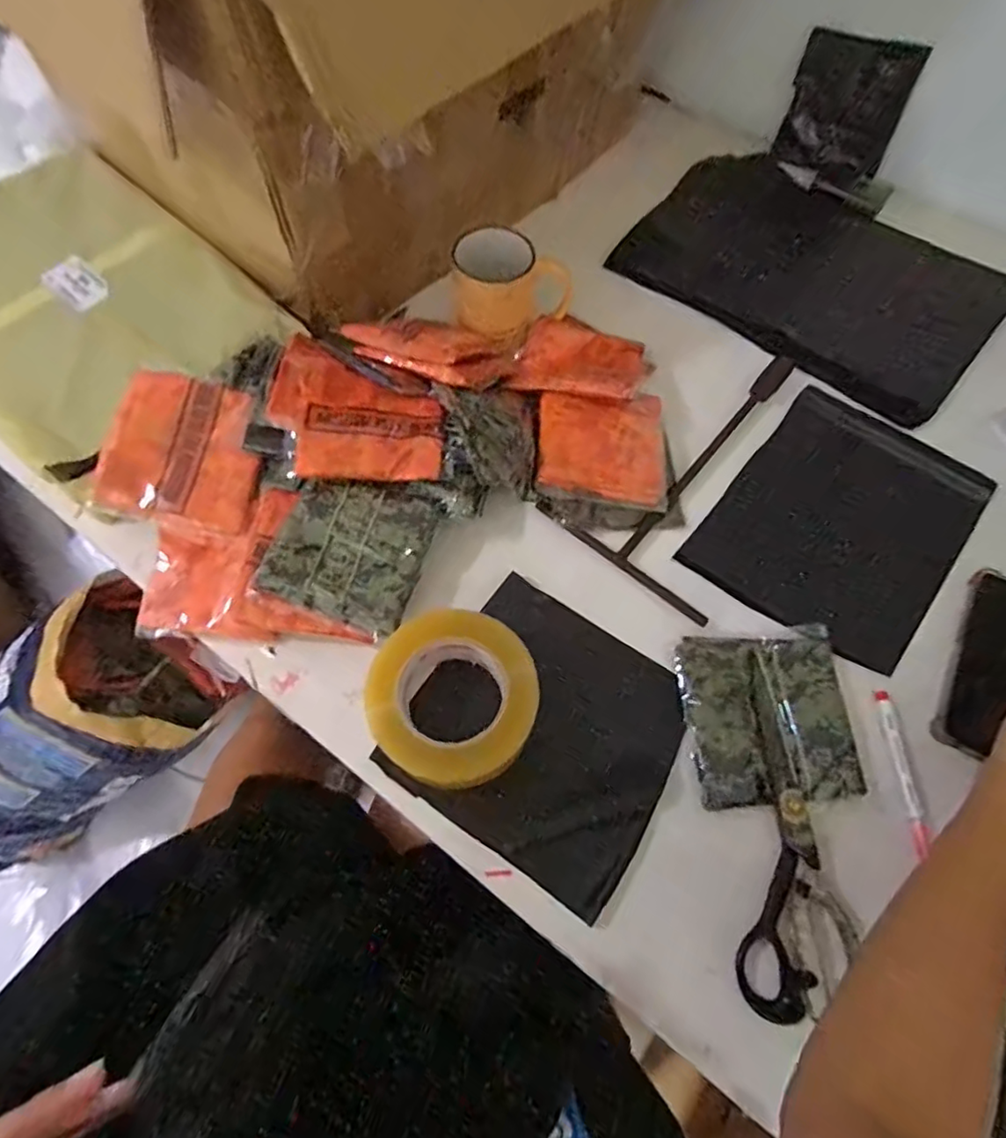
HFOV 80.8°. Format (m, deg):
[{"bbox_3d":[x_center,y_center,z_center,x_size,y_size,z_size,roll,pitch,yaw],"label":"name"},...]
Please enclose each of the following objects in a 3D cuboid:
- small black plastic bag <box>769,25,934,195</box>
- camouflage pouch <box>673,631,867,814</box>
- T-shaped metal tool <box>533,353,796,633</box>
[{"bbox_3d":[0.407,-0.550,0.707,0.128,0.129,0.019,30,49,17],"label":"small black plastic bag"},{"bbox_3d":[0.207,0.111,0.458,0.122,0.012,0.128,-3,65,-4],"label":"camouflage pouch"},{"bbox_3d":[0.193,-0.111,0.566,0.167,0.017,0.301,35,68,14],"label":"T-shaped metal tool"}]

